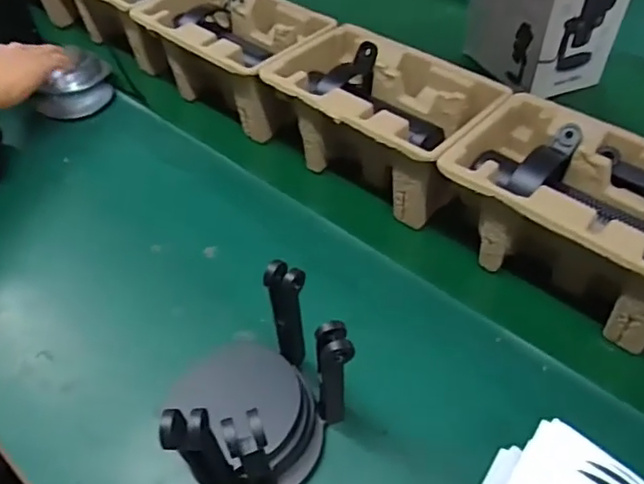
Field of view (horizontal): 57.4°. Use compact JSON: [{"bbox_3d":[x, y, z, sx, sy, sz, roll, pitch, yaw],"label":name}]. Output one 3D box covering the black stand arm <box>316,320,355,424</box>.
[{"bbox_3d":[0.008,0.102,0.430,0.024,0.117,0.027,-2,48,-1],"label":"black stand arm"}]

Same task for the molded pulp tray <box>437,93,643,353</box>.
[{"bbox_3d":[0.230,-0.026,0.529,0.226,0.097,0.147,34,57,27],"label":"molded pulp tray"}]

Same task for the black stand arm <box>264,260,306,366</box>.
[{"bbox_3d":[-0.027,0.054,0.444,0.027,0.094,0.025,8,49,7],"label":"black stand arm"}]

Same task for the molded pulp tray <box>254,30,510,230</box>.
[{"bbox_3d":[0.063,-0.130,0.635,0.225,0.105,0.139,34,57,27],"label":"molded pulp tray"}]

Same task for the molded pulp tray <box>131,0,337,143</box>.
[{"bbox_3d":[-0.112,-0.237,0.739,0.221,0.104,0.149,32,56,25],"label":"molded pulp tray"}]

